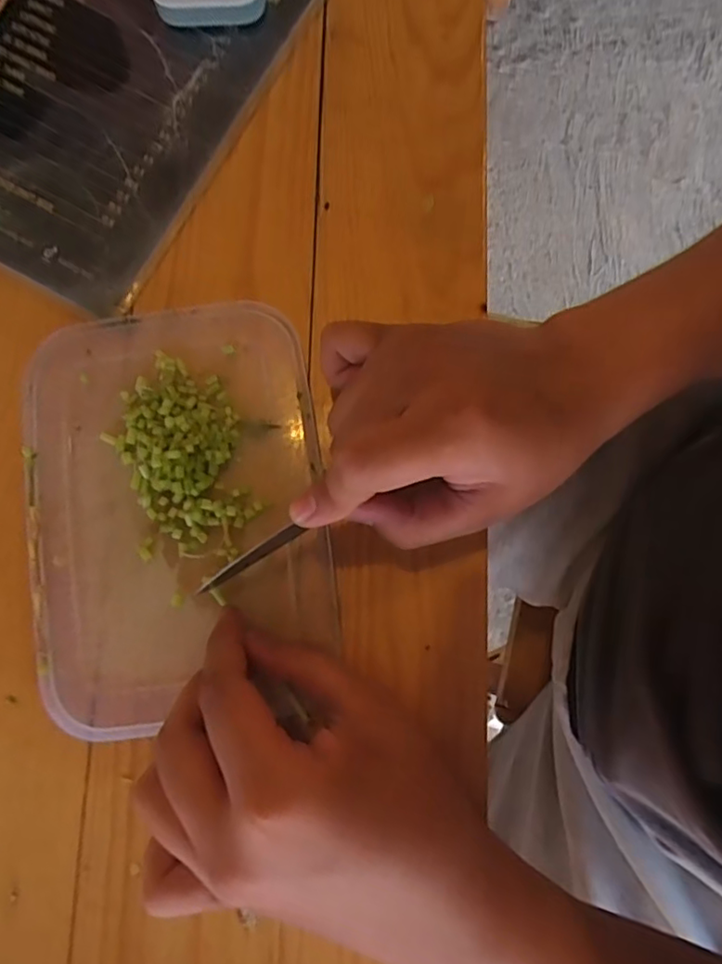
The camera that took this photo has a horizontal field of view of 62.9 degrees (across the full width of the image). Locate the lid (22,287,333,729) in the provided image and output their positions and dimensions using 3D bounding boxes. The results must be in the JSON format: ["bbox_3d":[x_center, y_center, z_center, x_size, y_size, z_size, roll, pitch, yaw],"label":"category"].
[{"bbox_3d":[-0.087,0.009,0.274,0.133,0.012,0.186,-9,79,-2],"label":"lid"}]

